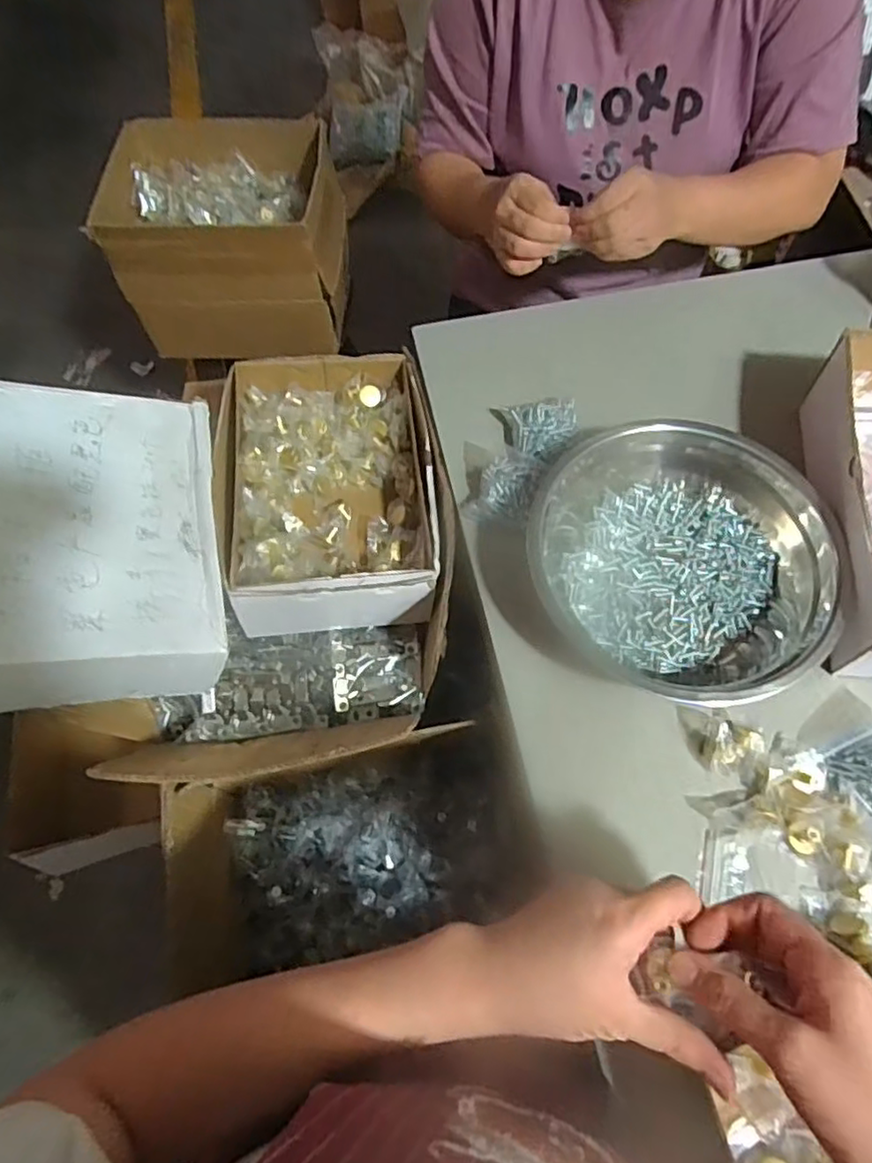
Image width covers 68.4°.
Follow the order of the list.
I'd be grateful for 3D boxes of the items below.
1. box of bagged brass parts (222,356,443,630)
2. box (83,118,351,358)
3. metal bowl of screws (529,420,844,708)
[{"bbox_3d":[-0.108,-0.101,0.690,0.204,0.105,0.294,-7,65,-2],"label":"box of bagged brass parts"},{"bbox_3d":[-0.315,-0.539,1.034,0.334,0.226,0.259,-1,65,1],"label":"box"},{"bbox_3d":[0.210,-0.023,0.554,0.236,0.069,0.259,-1,65,1],"label":"metal bowl of screws"}]

